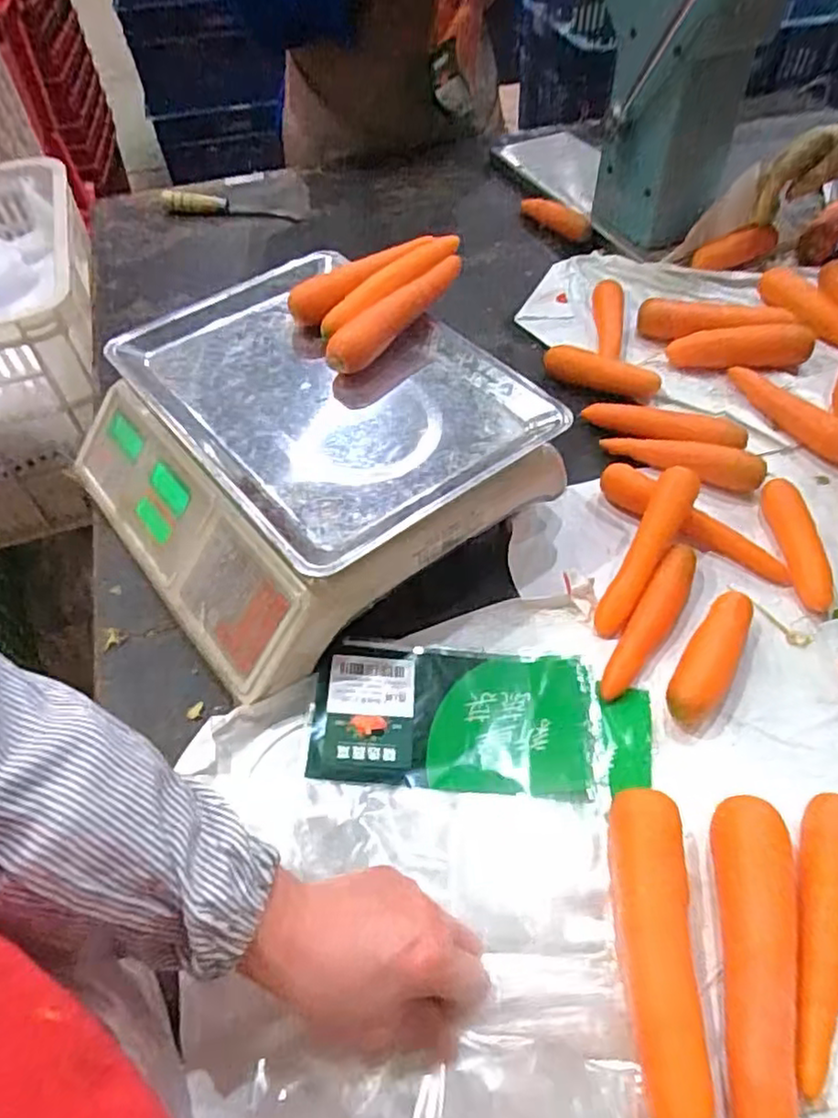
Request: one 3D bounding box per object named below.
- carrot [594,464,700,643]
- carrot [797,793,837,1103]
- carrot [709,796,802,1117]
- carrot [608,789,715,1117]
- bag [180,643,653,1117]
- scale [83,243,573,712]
[{"bbox_3d":[0.186,-0.009,0.554,0.032,0.028,0.167,23,57,20],"label":"carrot"},{"bbox_3d":[0.228,0.212,0.385,0.032,0.036,0.153,14,54,14],"label":"carrot"},{"bbox_3d":[0.185,0.221,0.370,0.044,0.043,0.170,5,53,7],"label":"carrot"},{"bbox_3d":[0.133,0.217,0.379,0.039,0.035,0.167,0,52,3],"label":"carrot"},{"bbox_3d":[0.013,0.224,0.392,0.241,0.020,0.370,5,53,7],"label":"bag"},{"bbox_3d":[-0.106,-0.096,0.590,0.314,0.110,0.345,-34,58,-21],"label":"scale"}]

